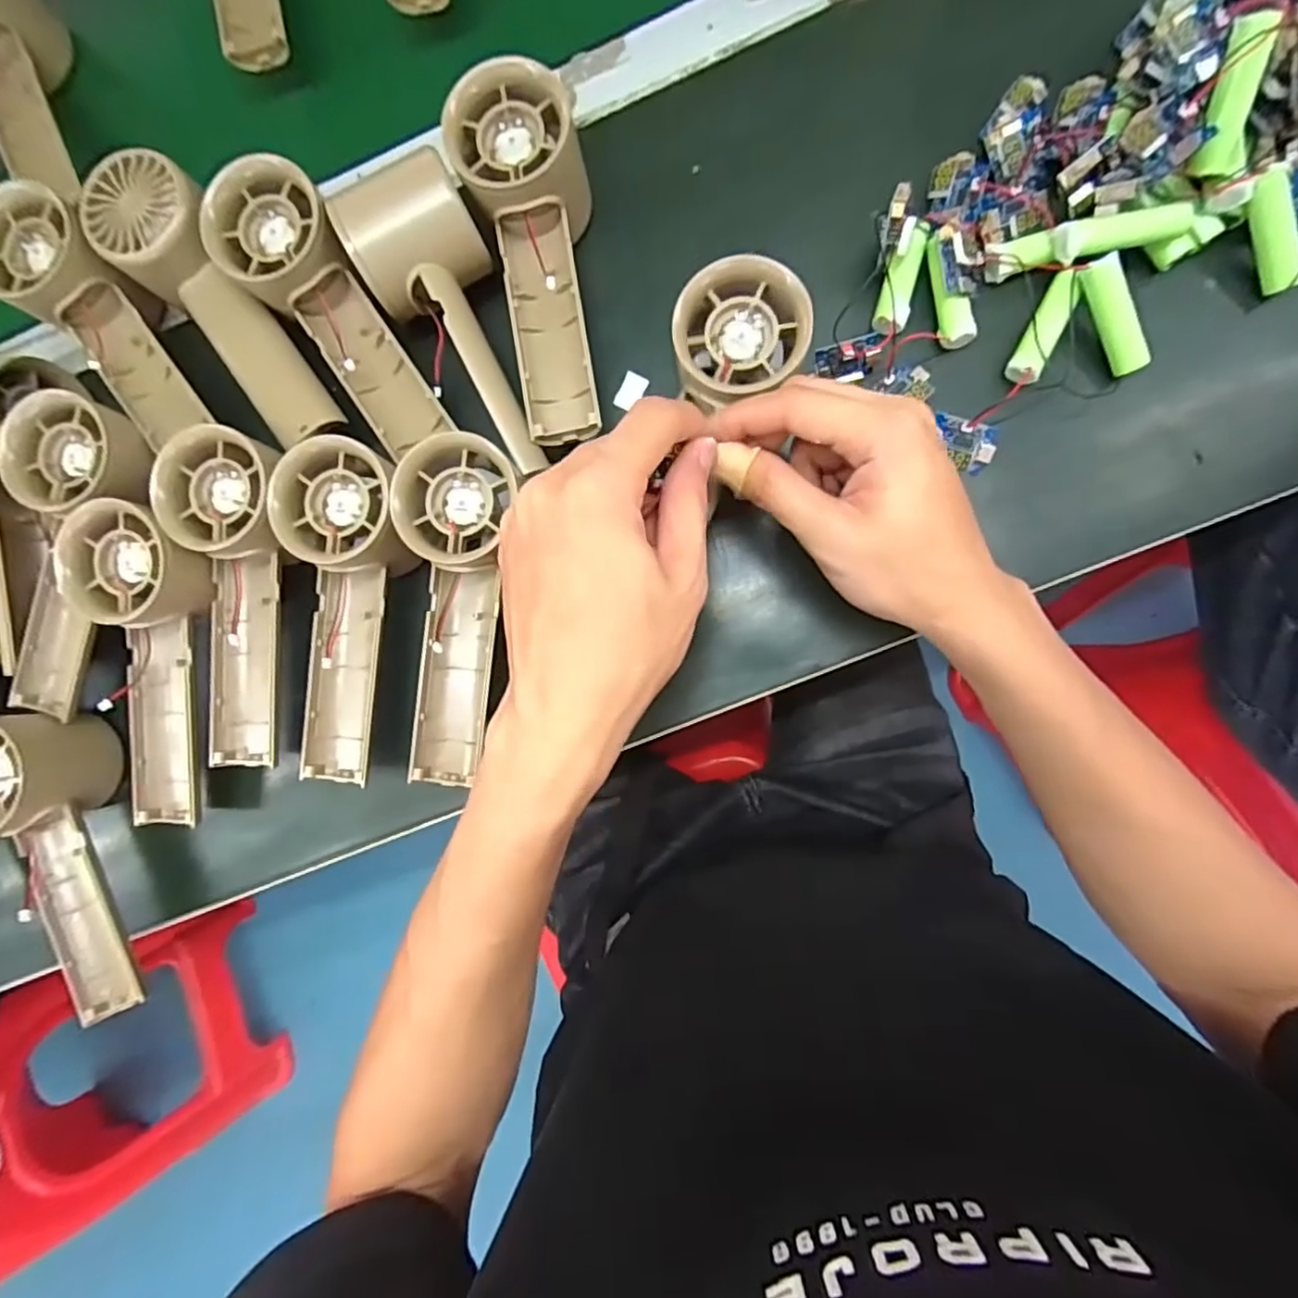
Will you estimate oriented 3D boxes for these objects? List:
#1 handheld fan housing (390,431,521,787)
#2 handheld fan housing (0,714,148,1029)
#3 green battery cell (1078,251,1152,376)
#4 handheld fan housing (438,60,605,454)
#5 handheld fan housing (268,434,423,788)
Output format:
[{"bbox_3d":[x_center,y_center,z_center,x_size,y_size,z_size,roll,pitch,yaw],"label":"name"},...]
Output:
[{"bbox_3d":[-0.090,-0.016,0.301,0.048,0.031,0.157,6,103,6],"label":"handheld fan housing"},{"bbox_3d":[-0.302,0.111,0.321,0.059,0.050,0.155,-16,87,5],"label":"handheld fan housing"},{"bbox_3d":[0.205,-0.146,0.283,0.011,0.012,0.050,-25,98,3],"label":"green battery cell"},{"bbox_3d":[-0.050,-0.176,0.306,0.052,0.045,0.156,-8,97,5],"label":"handheld fan housing"},{"bbox_3d":[-0.143,-0.016,0.306,0.053,0.039,0.157,6,100,6],"label":"handheld fan housing"}]

